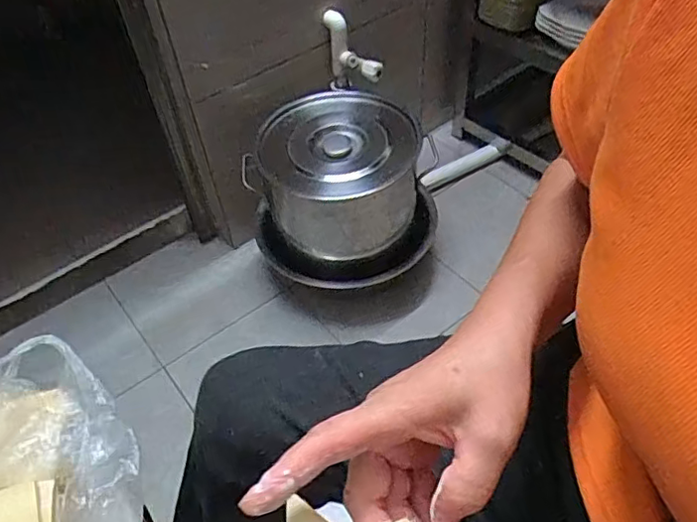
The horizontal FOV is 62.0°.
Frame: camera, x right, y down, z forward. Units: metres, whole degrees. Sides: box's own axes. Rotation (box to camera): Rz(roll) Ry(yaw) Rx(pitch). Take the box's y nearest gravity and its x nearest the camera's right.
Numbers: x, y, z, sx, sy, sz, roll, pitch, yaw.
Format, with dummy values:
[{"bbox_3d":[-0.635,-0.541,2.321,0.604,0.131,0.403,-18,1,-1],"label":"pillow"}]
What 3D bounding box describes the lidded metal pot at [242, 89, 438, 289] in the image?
[{"bbox_3d":[-0.012,-0.130,1.148,0.328,0.245,0.322,-34,55,-23],"label":"lidded metal pot"}]

